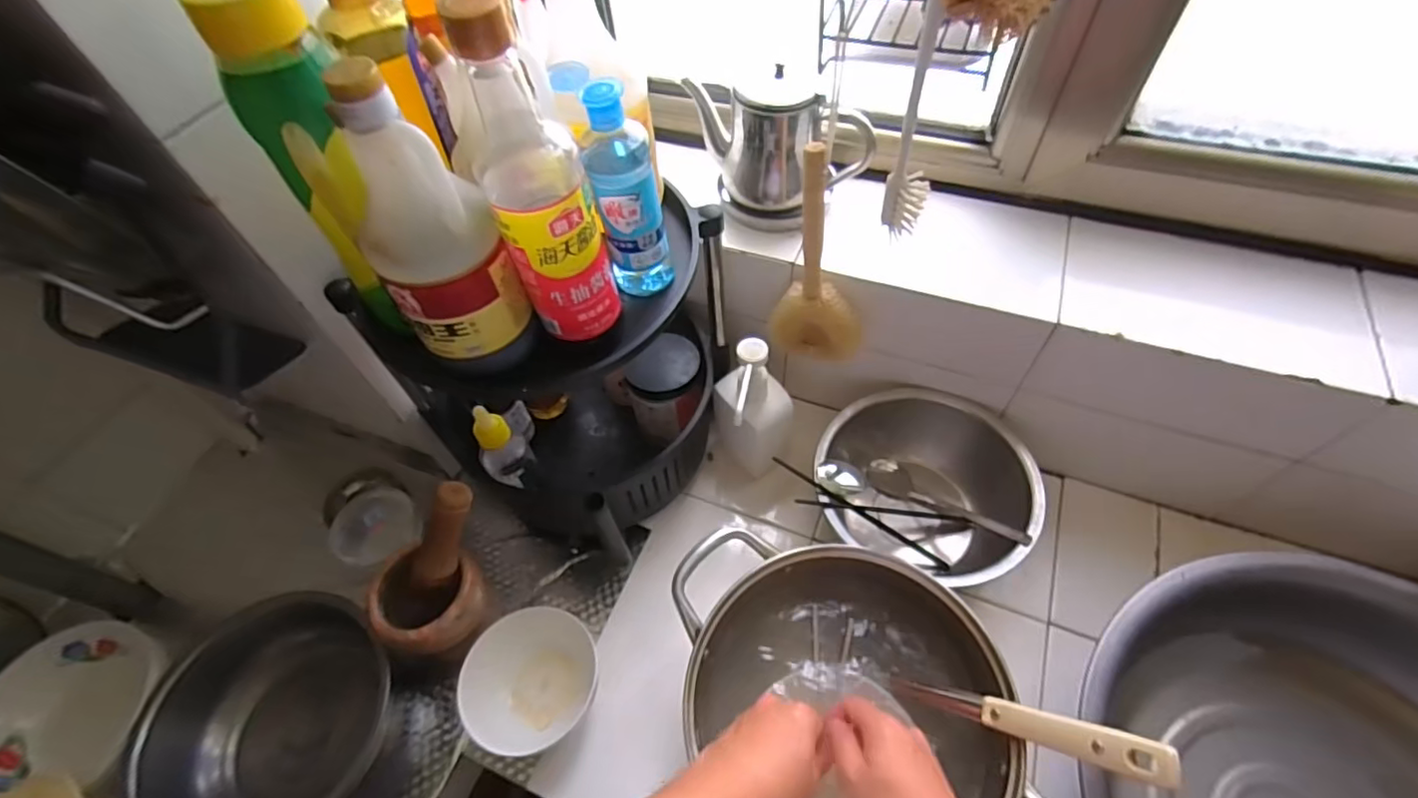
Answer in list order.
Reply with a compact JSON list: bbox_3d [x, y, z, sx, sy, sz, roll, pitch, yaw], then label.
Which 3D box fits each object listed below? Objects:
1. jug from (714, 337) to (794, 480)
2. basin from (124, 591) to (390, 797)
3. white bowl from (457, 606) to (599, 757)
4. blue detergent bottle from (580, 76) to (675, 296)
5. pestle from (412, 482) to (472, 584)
[{"bbox_3d":[0.050,0.018,0.657,0.071,0.191,0.089,-17,56,-8],"label":"jug"},{"bbox_3d":[-0.395,0.294,0.565,0.196,0.091,0.198,-2,55,3],"label":"basin"},{"bbox_3d":[-0.172,0.270,0.582,0.101,0.071,0.123,3,55,6],"label":"white bowl"},{"bbox_3d":[-0.059,-0.145,0.445,0.046,0.168,0.032,-12,55,-5],"label":"blue detergent bottle"},{"bbox_3d":[-0.239,0.125,0.545,0.026,0.115,0.029,35,23,25],"label":"pestle"}]

